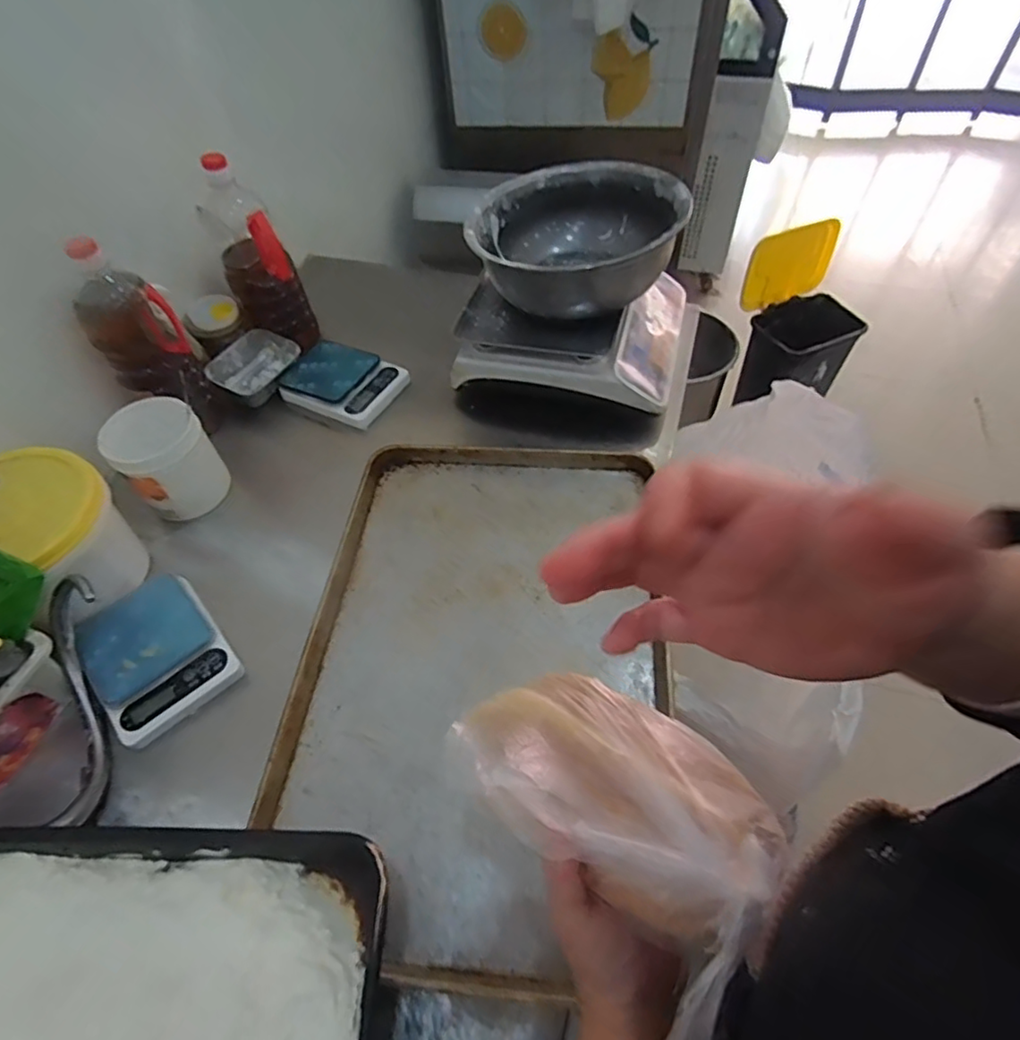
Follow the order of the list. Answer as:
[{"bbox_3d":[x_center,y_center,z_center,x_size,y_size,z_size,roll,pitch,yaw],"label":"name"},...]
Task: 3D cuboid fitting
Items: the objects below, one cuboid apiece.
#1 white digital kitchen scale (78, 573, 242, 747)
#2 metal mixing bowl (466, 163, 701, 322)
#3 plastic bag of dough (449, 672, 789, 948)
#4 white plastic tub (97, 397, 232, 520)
[{"bbox_3d":[-0.411,0.149,0.678,0.130,0.031,0.185,-37,60,-22],"label":"white digital kitchen scale"},{"bbox_3d":[0.097,-0.415,0.878,0.290,0.125,0.277,-1,54,2],"label":"metal mixing bowl"},{"bbox_3d":[0.064,0.148,0.338,0.182,0.075,0.111,22,58,18],"label":"plastic bag of dough"},{"bbox_3d":[-0.448,-0.079,0.773,0.110,0.124,0.102,-1,54,2],"label":"white plastic tub"}]

